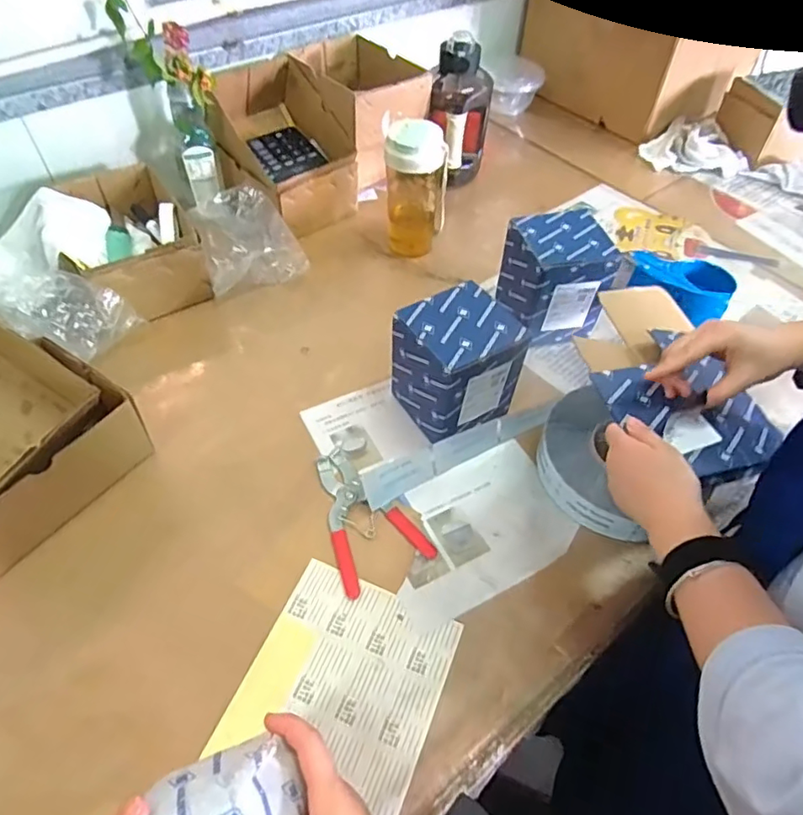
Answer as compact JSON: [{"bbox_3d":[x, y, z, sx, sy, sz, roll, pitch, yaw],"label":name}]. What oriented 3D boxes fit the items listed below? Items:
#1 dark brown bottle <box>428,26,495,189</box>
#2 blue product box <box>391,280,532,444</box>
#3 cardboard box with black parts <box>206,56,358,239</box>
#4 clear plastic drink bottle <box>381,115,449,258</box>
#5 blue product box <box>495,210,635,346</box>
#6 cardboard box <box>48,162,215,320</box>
[{"bbox_3d":[0.091,-0.492,0.930,0.107,0.213,0.092,-33,59,-24],"label":"dark brown bottle"},{"bbox_3d":[0.062,-0.045,0.634,0.113,0.132,0.108,-23,55,-18],"label":"blue product box"},{"bbox_3d":[-0.190,-0.398,0.883,0.176,0.189,0.207,-35,61,-26],"label":"cardboard box with black parts"},{"bbox_3d":[0.019,-0.316,0.820,0.083,0.182,0.079,-4,52,-4],"label":"clear plastic drink bottle"},{"bbox_3d":[0.197,-0.161,0.730,0.109,0.137,0.115,-9,52,-7],"label":"blue product box"},{"bbox_3d":[-0.374,-0.224,0.771,0.160,0.100,0.210,-33,59,-24],"label":"cardboard box"}]

